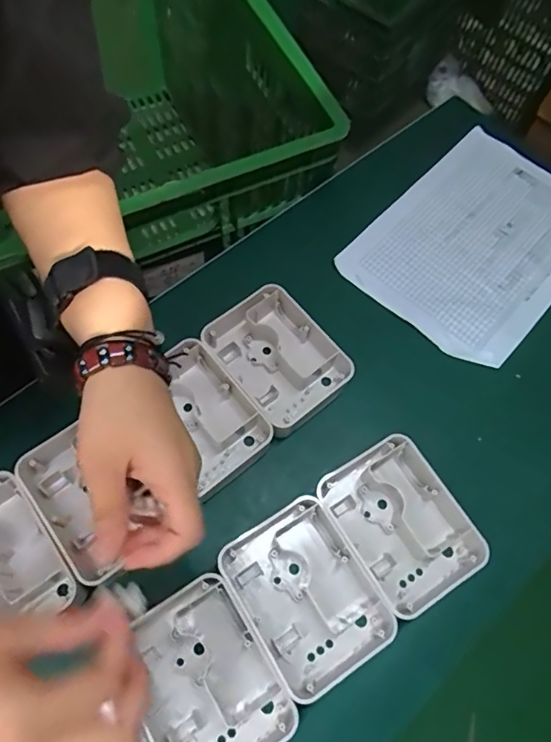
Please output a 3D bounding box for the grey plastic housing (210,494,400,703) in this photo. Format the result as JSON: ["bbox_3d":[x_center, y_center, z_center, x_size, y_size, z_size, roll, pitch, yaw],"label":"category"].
[{"bbox_3d":[0.024,0.181,0.423,0.100,0.034,0.131,-29,70,-15],"label":"grey plastic housing"}]

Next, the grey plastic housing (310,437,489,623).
[{"bbox_3d":[0.104,0.132,0.449,0.099,0.041,0.129,-29,70,-15],"label":"grey plastic housing"}]

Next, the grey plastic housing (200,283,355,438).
[{"bbox_3d":[0.001,-0.013,0.508,0.102,0.037,0.135,-38,73,-18],"label":"grey plastic housing"}]

